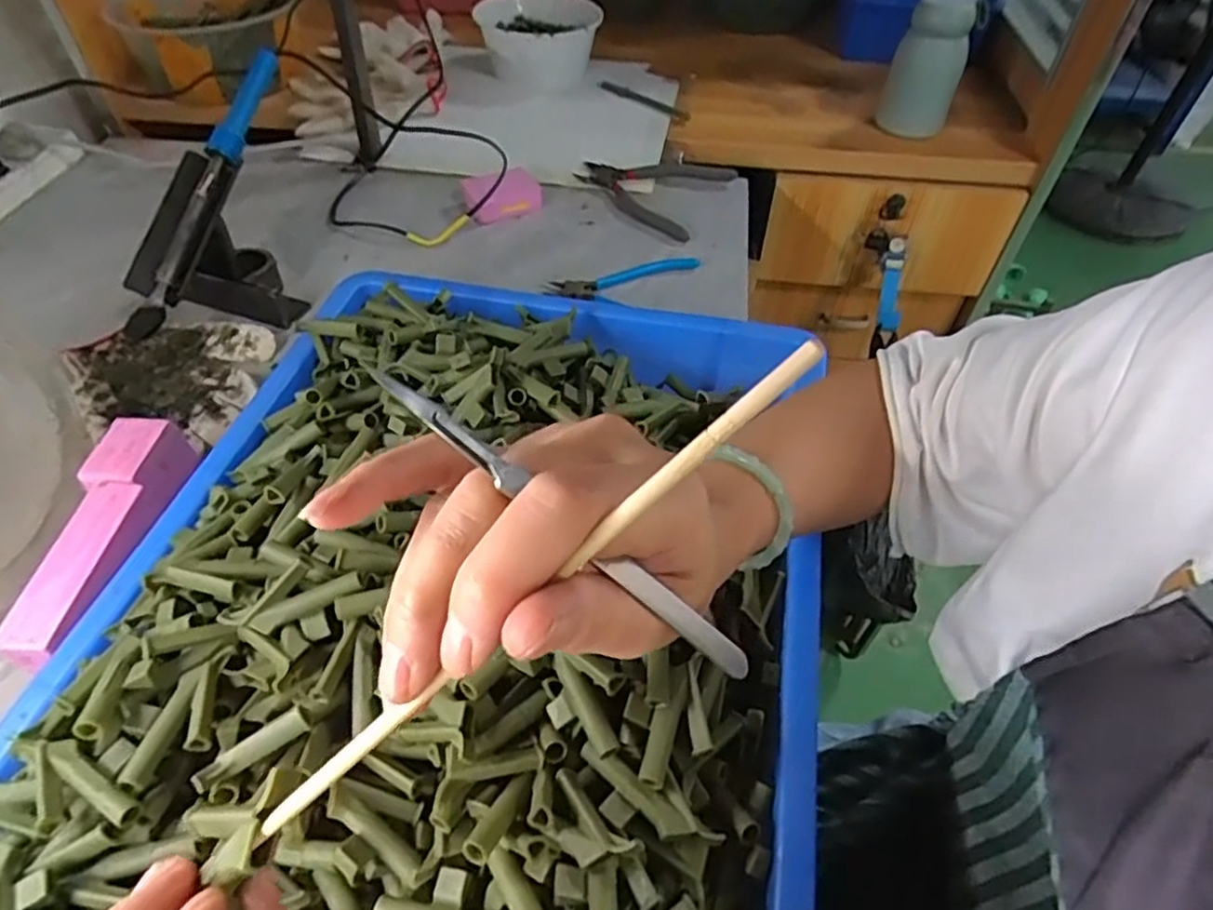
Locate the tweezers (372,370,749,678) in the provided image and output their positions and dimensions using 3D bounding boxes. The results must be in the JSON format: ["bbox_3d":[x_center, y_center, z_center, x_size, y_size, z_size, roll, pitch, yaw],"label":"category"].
[{"bbox_3d":[-0.004,0.024,0.182,0.007,0.138,0.008,-24,36,36],"label":"tweezers"}]

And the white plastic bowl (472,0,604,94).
[{"bbox_3d":[-0.095,-0.583,0.974,0.172,0.078,0.214,0,48,-1],"label":"white plastic bowl"}]

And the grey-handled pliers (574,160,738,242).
[{"bbox_3d":[0.046,-0.305,0.786,0.157,0.014,0.166,21,51,17],"label":"grey-handled pliers"}]

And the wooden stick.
[{"bbox_3d":[-0.022,0.037,0.162,0.182,0.006,0.006,-42,53,11],"label":"wooden stick"}]

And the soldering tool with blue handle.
[{"bbox_3d":[-0.339,-0.228,0.591,0.026,0.027,0.283,11,74,9],"label":"soldering tool with blue handle"}]

